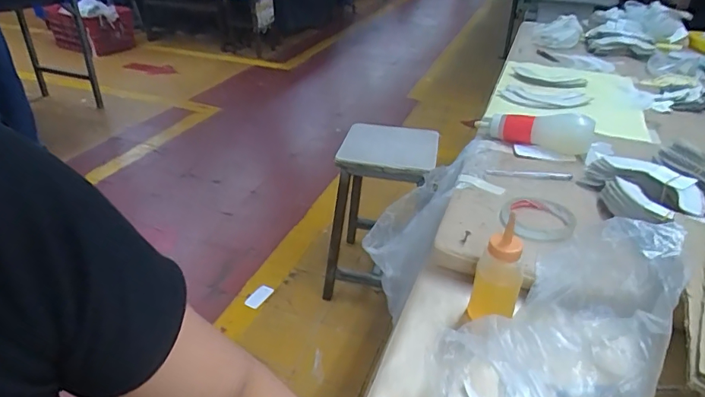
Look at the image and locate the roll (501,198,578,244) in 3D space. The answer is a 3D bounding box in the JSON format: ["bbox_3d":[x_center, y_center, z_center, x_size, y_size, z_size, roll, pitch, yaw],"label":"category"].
[{"bbox_3d":[0.259,0.028,0.671,0.096,0.017,0.096,1,32,0],"label":"roll"}]

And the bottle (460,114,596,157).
[{"bbox_3d":[0.326,-0.131,0.892,0.221,0.056,0.063,15,34,21],"label":"bottle"}]

